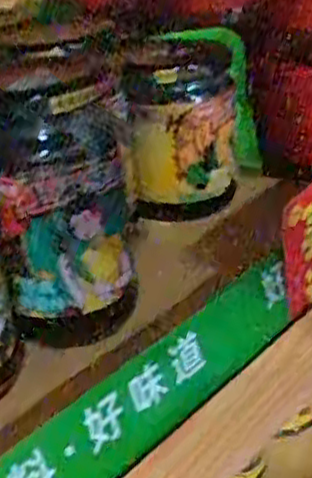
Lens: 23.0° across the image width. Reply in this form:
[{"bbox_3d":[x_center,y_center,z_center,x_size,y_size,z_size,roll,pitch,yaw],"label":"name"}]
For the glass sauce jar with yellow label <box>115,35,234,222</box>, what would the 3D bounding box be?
[{"bbox_3d":[0.014,-0.060,0.426,0.055,0.087,0.058,1,28,13],"label":"glass sauce jar with yellow label"}]

